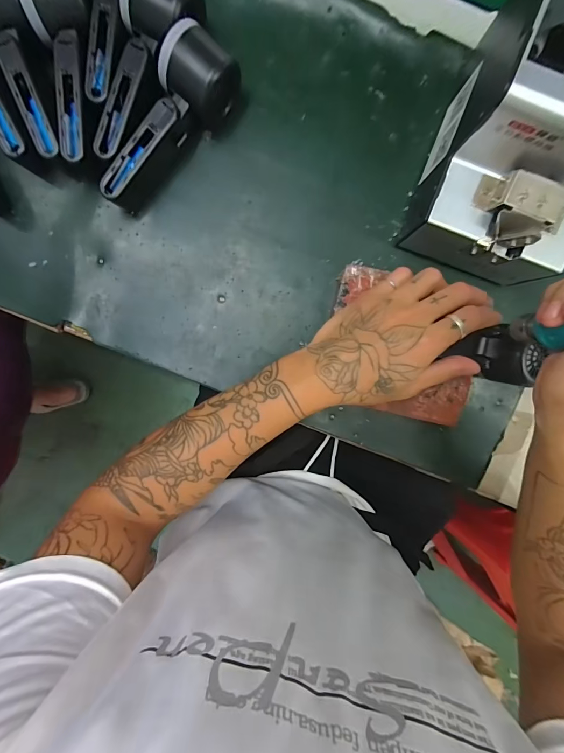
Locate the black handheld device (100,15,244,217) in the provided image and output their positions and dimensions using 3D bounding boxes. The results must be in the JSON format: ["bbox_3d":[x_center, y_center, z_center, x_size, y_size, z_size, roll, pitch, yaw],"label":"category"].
[{"bbox_3d":[-0.105,-0.232,0.335,0.062,0.056,0.165,33,96,-2],"label":"black handheld device"}]

